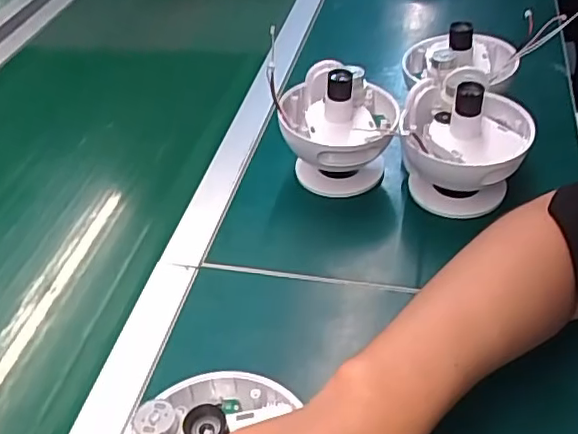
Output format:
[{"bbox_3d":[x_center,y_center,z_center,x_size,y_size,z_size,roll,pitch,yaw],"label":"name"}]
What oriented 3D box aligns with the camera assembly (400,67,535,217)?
[{"bbox_3d":[0.168,-0.073,0.575,0.112,0.115,0.125,10,41,20],"label":"camera assembly"}]

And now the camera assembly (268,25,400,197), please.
[{"bbox_3d":[0.045,-0.093,0.606,0.121,0.115,0.109,-3,38,4],"label":"camera assembly"}]

